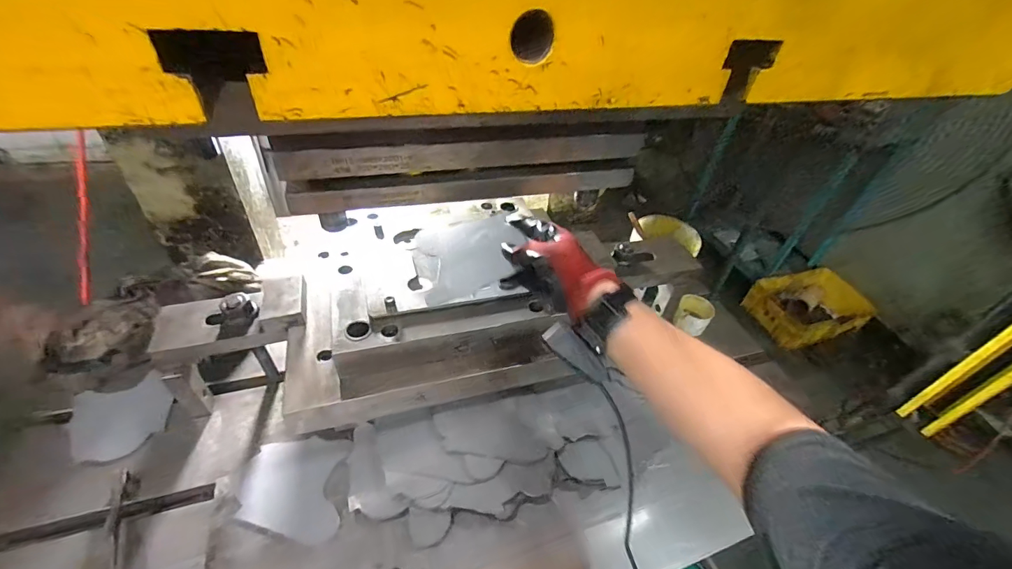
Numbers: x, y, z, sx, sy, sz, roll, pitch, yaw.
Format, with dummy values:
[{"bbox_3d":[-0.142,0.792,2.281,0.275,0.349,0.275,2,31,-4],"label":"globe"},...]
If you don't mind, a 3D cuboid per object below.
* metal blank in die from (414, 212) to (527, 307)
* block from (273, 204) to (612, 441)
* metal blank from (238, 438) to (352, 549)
[{"bbox_3d":[-0.046,-0.041,0.537,0.124,0.006,0.116,-22,52,6],"label":"metal blank in die"},{"bbox_3d":[-0.111,0.009,0.612,0.354,0.094,0.315,-8,45,-15],"label":"block"},{"bbox_3d":[-0.275,0.262,0.553,0.126,0.008,0.128,0,43,-6],"label":"metal blank"}]

